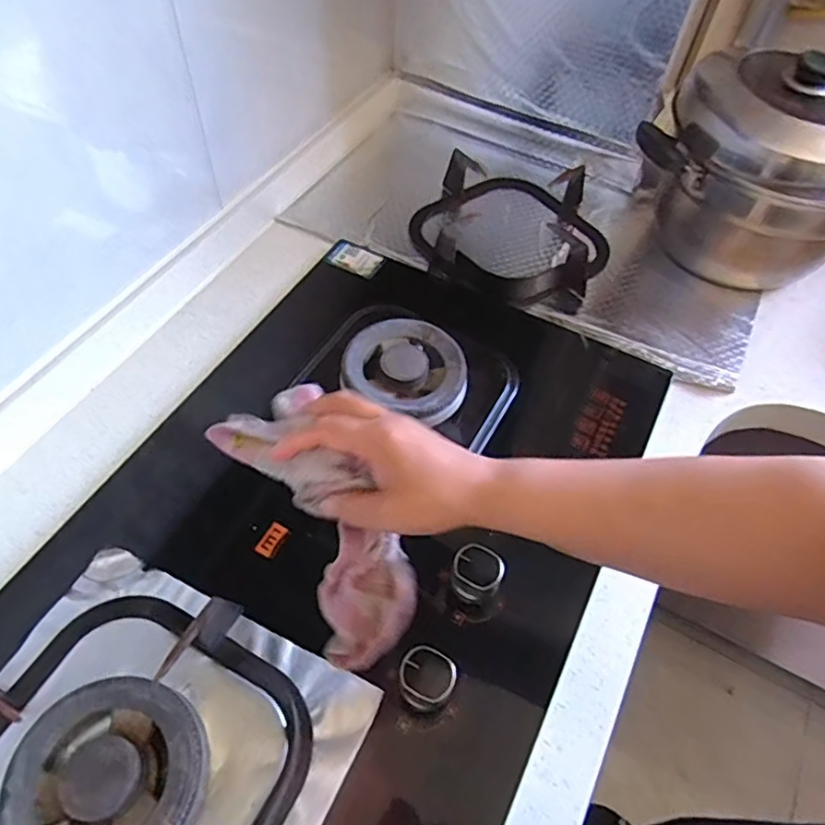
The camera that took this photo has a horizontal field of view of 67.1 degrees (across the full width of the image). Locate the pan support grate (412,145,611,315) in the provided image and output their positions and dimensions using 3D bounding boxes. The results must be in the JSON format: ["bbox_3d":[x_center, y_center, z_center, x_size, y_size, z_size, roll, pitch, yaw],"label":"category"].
[{"bbox_3d":[0.141,-0.271,0.882,0.270,0.072,0.268,1,55,-2],"label":"pan support grate"}]

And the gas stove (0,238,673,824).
[{"bbox_3d":[-0.108,0.120,0.551,0.433,0.070,0.779,24,58,13],"label":"gas stove"}]

